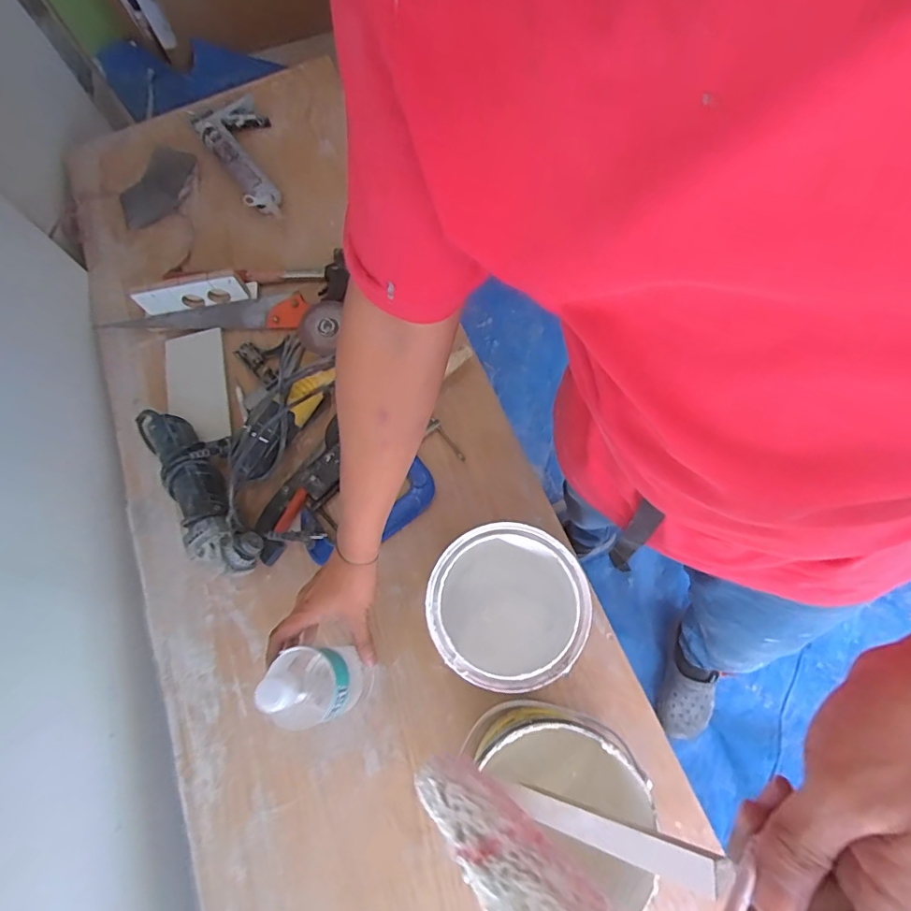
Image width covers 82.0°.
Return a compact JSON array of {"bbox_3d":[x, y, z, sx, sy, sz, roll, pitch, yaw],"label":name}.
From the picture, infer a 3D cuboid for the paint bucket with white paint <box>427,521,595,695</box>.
[{"bbox_3d":[0.057,0.193,0.635,0.160,0.232,0.160,-2,69,5],"label":"paint bucket with white paint"}]

